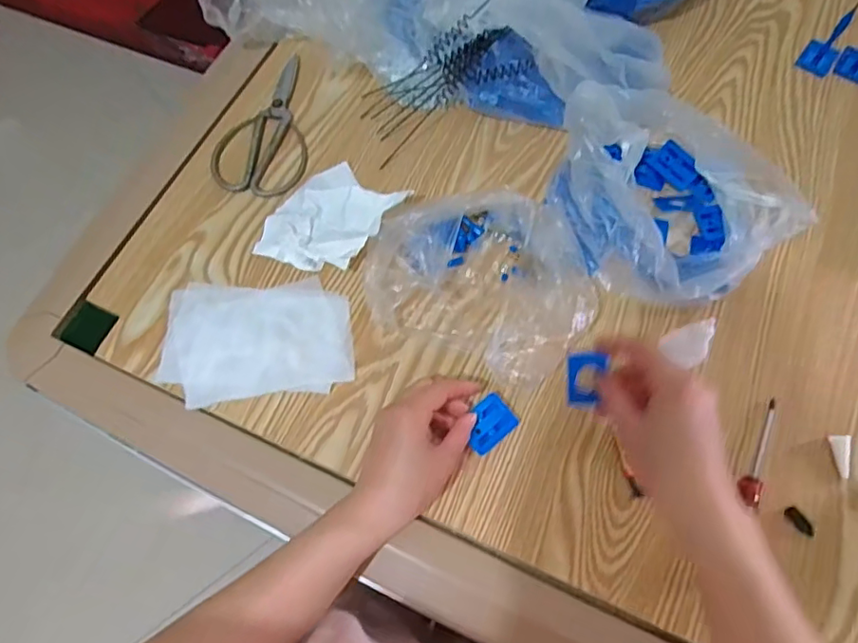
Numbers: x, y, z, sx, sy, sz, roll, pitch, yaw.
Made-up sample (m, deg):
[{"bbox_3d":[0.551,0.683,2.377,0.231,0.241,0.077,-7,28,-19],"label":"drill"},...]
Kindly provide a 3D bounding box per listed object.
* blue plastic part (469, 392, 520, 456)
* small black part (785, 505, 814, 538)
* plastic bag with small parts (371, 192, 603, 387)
[{"bbox_3d":[0.050,0.084,0.472,0.051,0.010,0.034,-35,81,-22],"label":"blue plastic part"},{"bbox_3d":[0.292,0.157,0.446,0.012,0.004,0.025,-37,72,-14],"label":"small black part"},{"bbox_3d":[0.050,-0.047,0.502,0.187,0.064,0.149,23,69,10],"label":"plastic bag with small parts"}]

